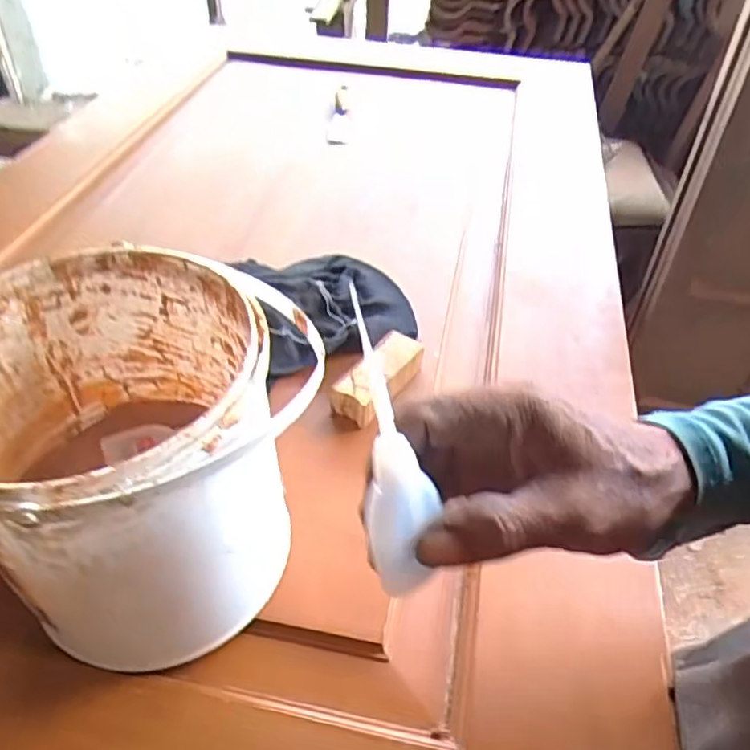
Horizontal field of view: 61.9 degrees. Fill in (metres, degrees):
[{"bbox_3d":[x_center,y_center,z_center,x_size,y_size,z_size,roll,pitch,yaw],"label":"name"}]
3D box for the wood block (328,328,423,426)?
[{"bbox_3d":[0.002,0.003,0.551,0.036,0.031,0.102,28,50,23],"label":"wood block"}]

